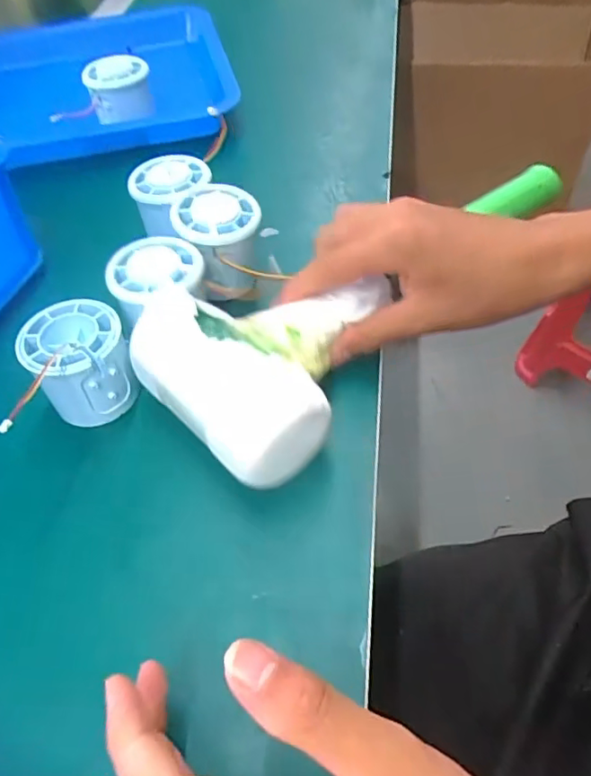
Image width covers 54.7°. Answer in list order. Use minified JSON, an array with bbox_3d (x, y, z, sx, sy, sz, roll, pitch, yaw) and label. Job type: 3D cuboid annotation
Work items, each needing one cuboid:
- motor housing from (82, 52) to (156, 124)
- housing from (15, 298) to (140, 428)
[{"bbox_3d":[-0.156,-0.266,0.505,0.054,0.029,0.068,-16,52,-9],"label":"motor housing"},{"bbox_3d":[-0.122,-0.014,0.327,0.052,0.050,0.049,-19,53,-11],"label":"housing"}]

